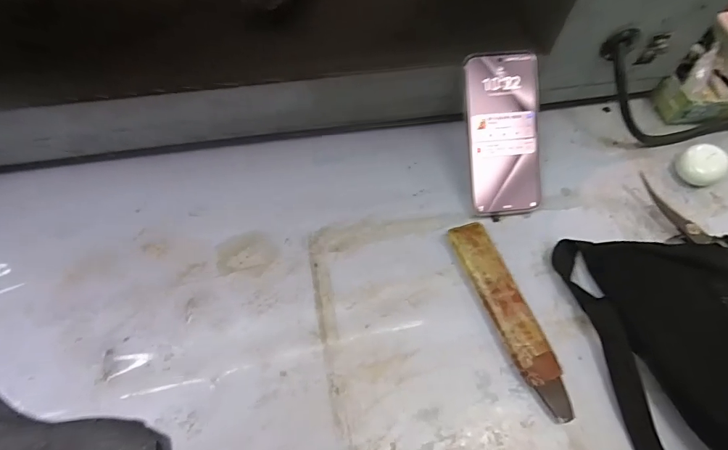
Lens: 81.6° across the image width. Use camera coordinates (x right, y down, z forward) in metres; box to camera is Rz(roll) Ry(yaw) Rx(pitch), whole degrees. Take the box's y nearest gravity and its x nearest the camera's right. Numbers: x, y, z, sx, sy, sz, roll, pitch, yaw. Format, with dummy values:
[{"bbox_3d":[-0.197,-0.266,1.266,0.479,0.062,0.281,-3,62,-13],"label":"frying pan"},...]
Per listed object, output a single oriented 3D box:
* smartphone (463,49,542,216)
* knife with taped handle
[{"bbox_3d":[0.145,-0.094,0.439,0.075,0.008,0.165,-5,96,-6],"label":"smartphone"},{"bbox_3d":[0.135,0.081,0.390,0.040,0.018,0.187,-18,62,-12],"label":"knife with taped handle"}]

